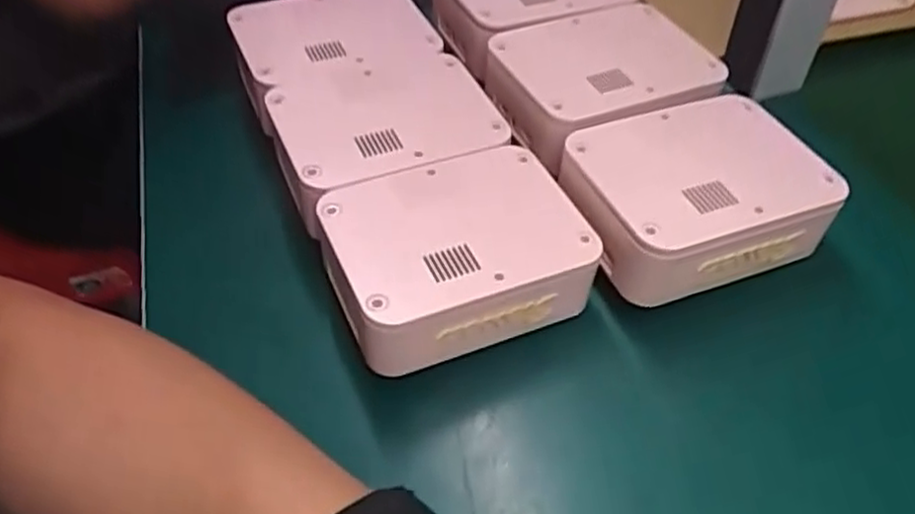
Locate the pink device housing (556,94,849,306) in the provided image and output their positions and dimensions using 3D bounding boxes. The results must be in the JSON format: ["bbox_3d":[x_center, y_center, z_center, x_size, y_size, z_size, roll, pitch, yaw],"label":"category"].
[{"bbox_3d":[0.129,-0.037,0.403,0.129,0.042,0.100,-17,51,-13],"label":"pink device housing"}]

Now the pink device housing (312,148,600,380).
[{"bbox_3d":[-0.001,-0.005,0.391,0.132,0.043,0.104,-18,51,-14],"label":"pink device housing"}]

